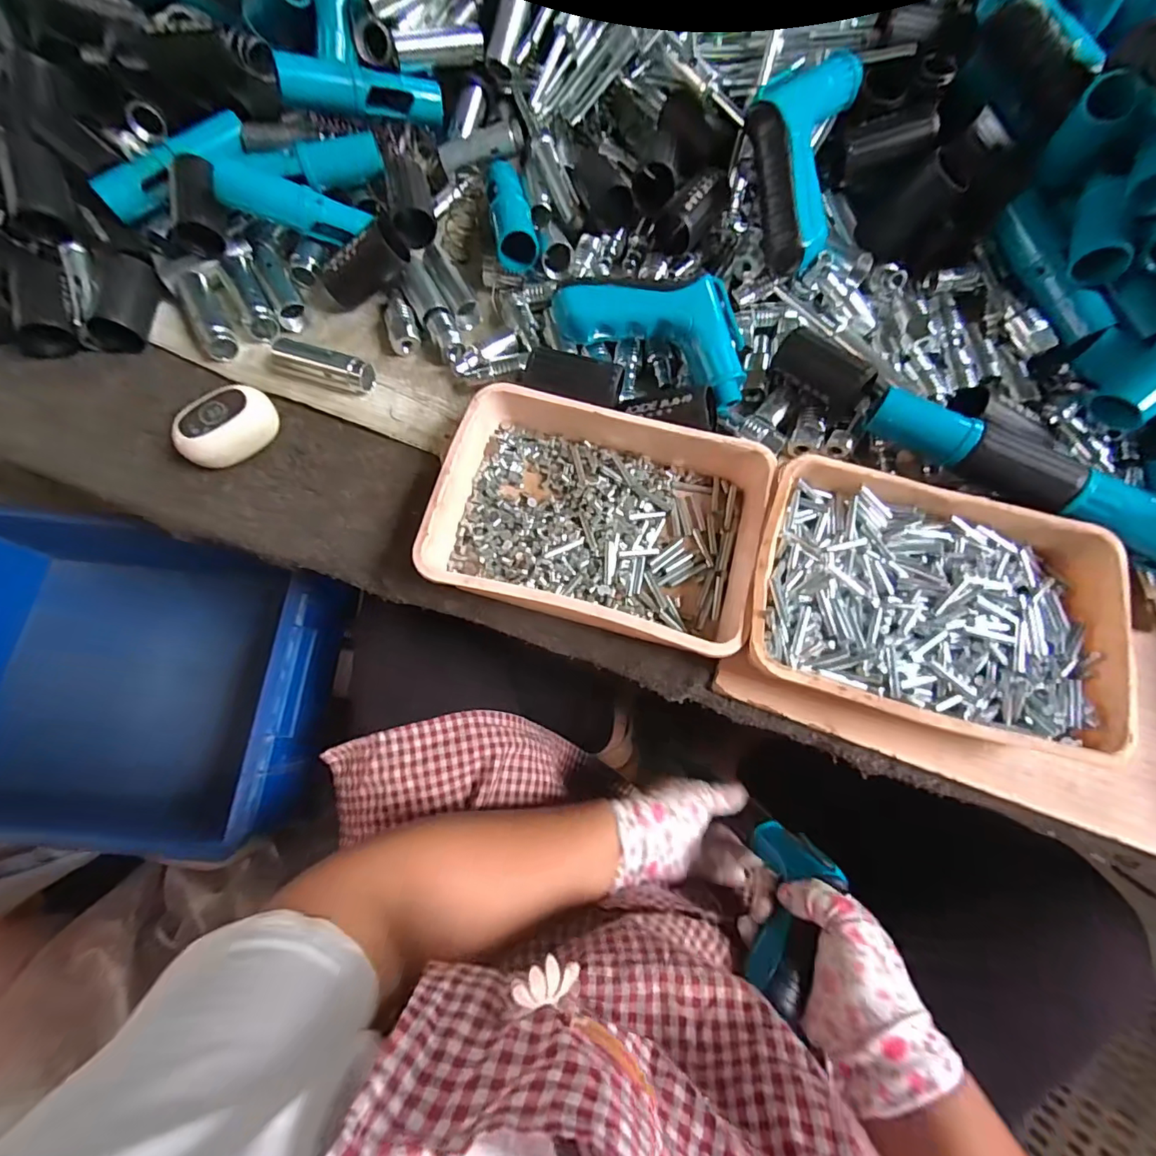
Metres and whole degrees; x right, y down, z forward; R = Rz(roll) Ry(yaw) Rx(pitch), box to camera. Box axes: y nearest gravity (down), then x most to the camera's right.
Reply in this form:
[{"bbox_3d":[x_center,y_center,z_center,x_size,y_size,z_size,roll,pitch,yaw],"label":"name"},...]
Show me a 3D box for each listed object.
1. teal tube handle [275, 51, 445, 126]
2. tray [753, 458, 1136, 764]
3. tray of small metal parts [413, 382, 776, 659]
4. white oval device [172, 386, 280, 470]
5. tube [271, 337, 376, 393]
[{"bbox_3d":[-0.172,-0.391,0.411,0.121,0.026,0.030,-8,72,-20],"label":"teal tube handle"},{"bbox_3d":[0.206,0.014,0.305,0.203,0.044,0.142,12,73,4],"label":"tray"},{"bbox_3d":[0.013,-0.039,0.328,0.197,0.048,0.143,15,74,5],"label":"tray of small metal parts"},{"bbox_3d":[-0.237,-0.102,0.345,0.063,0.034,0.030,-42,77,-11],"label":"white oval device"},{"bbox_3d":[-0.186,-0.154,0.367,0.070,0.026,0.020,14,74,4],"label":"tube"}]

